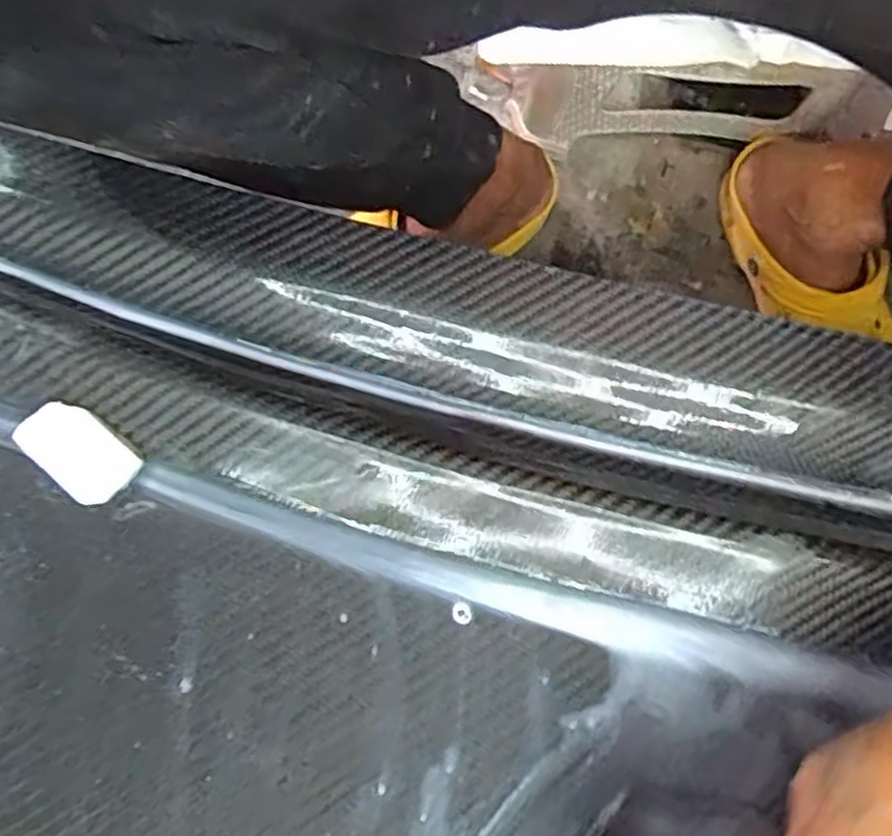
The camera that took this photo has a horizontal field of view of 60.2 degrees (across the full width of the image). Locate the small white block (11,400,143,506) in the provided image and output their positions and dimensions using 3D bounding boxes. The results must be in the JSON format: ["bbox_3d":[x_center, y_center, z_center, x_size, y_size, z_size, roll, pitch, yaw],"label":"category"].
[{"bbox_3d":[-0.153,0.013,0.318,0.047,0.009,0.030,41,84,2],"label":"small white block"}]

